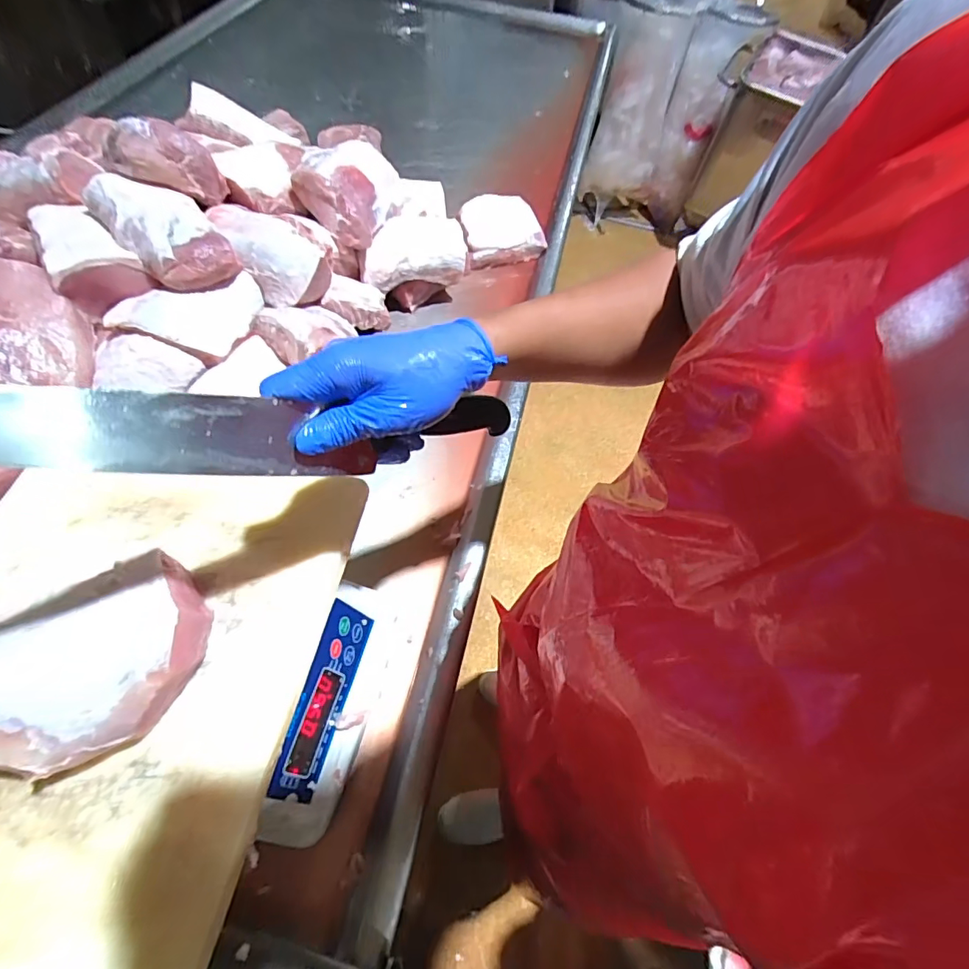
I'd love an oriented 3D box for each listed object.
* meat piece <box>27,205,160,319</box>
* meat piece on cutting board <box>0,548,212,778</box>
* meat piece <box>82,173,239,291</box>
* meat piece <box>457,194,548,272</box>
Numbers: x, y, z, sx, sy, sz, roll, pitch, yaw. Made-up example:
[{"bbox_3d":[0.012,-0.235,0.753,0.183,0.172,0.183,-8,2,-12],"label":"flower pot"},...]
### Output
[{"bbox_3d":[-0.499,-0.291,0.618,0.093,0.055,0.181,-32,65,-22],"label":"meat piece"},{"bbox_3d":[-0.275,0.127,0.338,0.157,0.062,0.108,-20,61,-16],"label":"meat piece on cutting board"},{"bbox_3d":[-0.405,-0.323,0.617,0.099,0.057,0.193,-37,67,-24],"label":"meat piece"},{"bbox_3d":[0.025,-0.476,0.917,0.152,0.071,0.108,-17,60,-14],"label":"meat piece"}]

